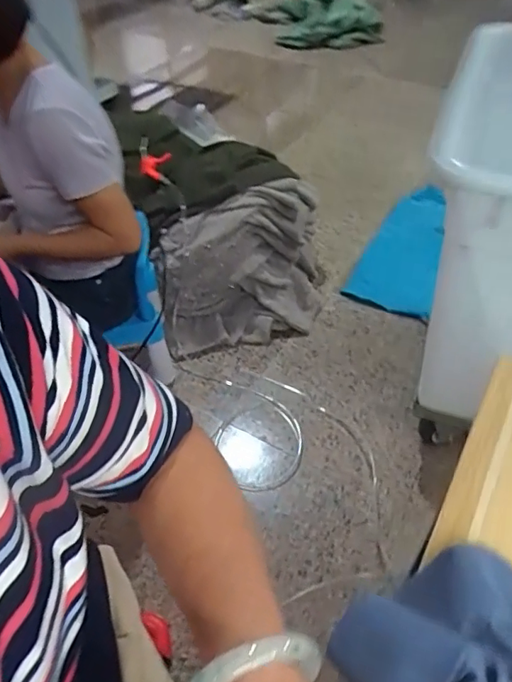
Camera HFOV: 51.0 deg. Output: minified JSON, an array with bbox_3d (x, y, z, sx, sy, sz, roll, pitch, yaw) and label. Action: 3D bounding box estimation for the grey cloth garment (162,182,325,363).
[{"bbox_3d":[-0.027,-0.221,1.580,0.489,0.343,0.345,-8,46,-6],"label":"grey cloth garment"}]

